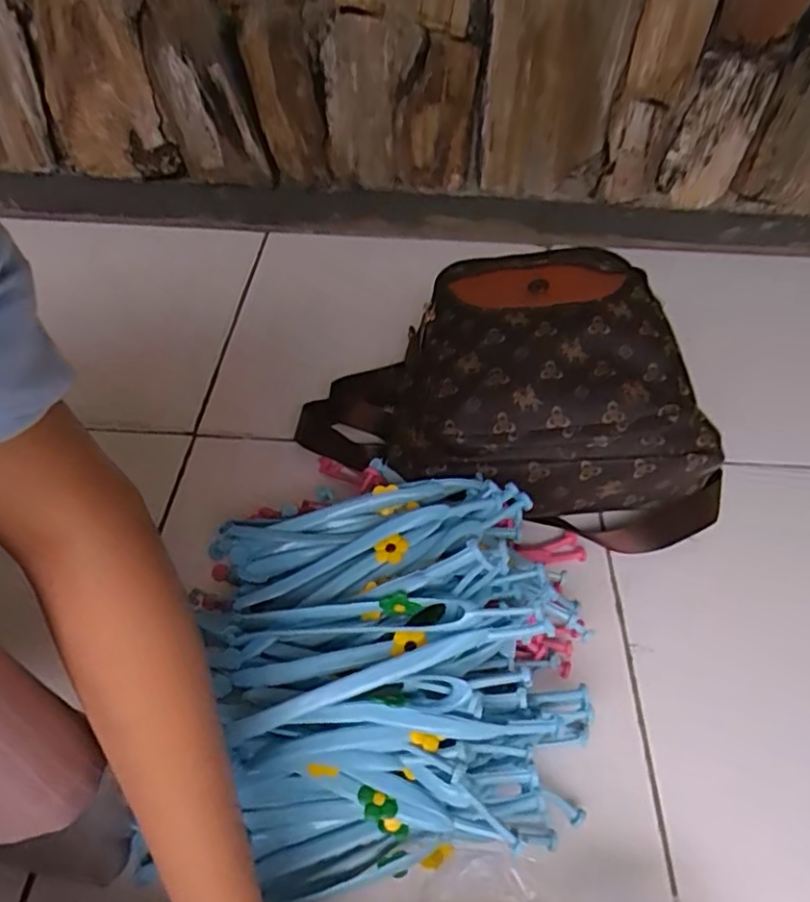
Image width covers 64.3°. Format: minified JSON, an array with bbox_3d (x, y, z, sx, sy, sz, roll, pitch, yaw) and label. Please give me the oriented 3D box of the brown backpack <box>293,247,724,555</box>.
[{"bbox_3d":[0.088,-0.068,0.598,0.372,0.156,0.267,3,48,0],"label":"brown backpack"}]

